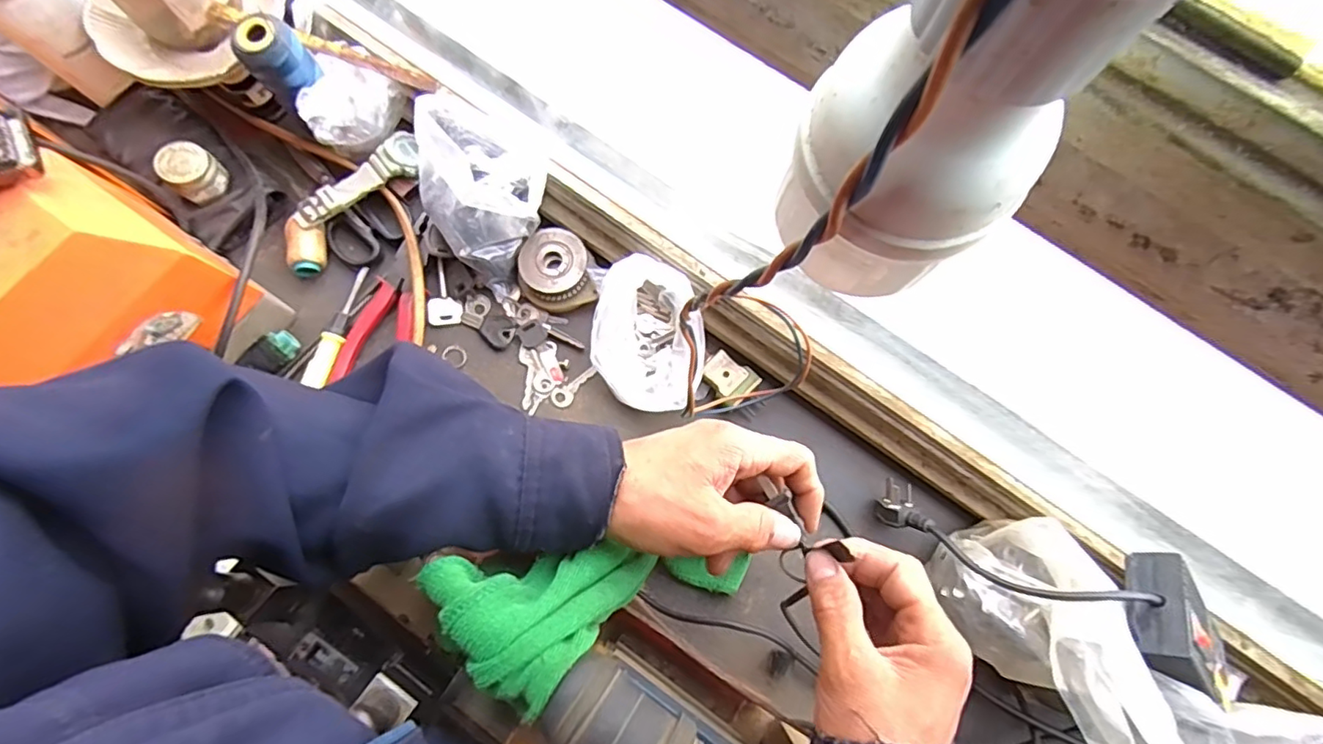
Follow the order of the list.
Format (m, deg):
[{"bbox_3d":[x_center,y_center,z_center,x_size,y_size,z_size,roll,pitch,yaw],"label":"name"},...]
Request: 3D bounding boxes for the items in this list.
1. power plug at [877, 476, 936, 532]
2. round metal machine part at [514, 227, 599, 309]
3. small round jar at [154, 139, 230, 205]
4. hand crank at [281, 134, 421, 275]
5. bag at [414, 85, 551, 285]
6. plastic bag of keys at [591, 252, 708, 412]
[{"bbox_3d":[0.186,0.102,0.449,0.021,0.052,0.034,15,82,-31],"label":"power plug"},{"bbox_3d":[-0.091,-0.086,0.499,0.059,0.022,0.066,-17,80,-4],"label":"round metal machine part"},{"bbox_3d":[-0.382,-0.162,0.480,0.039,0.041,0.039,0,79,-1],"label":"small round jar"},{"bbox_3d":[-0.264,-0.146,0.497,0.040,0.024,0.146,44,82,7],"label":"hand crank"},{"bbox_3d":[-0.140,-0.143,0.459,0.090,0.111,0.098,41,81,7],"label":"bag"},{"bbox_3d":[-0.009,-0.027,0.473,0.092,0.056,0.104,17,79,3],"label":"plastic bag of keys"}]

